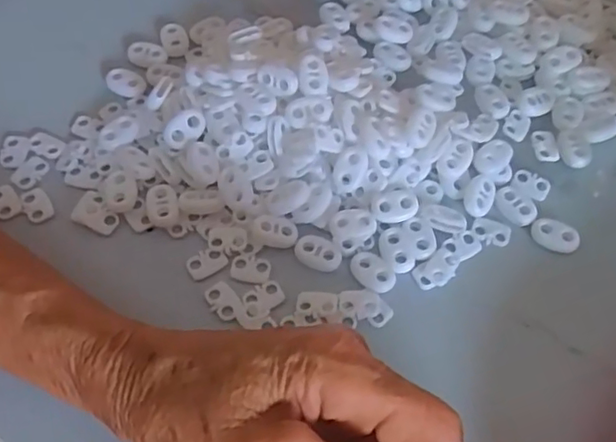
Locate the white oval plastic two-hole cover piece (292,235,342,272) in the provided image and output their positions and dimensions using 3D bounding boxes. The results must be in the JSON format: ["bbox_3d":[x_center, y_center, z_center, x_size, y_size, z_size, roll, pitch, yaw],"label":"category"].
[{"bbox_3d":[0.005,0.015,0.284,0.022,0.004,0.015,29,65,14],"label":"white oval plastic two-hole cover piece"}]

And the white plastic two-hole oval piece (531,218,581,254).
[{"bbox_3d":[0.118,0.007,0.290,0.022,0.004,0.013,18,62,8],"label":"white plastic two-hole oval piece"}]

